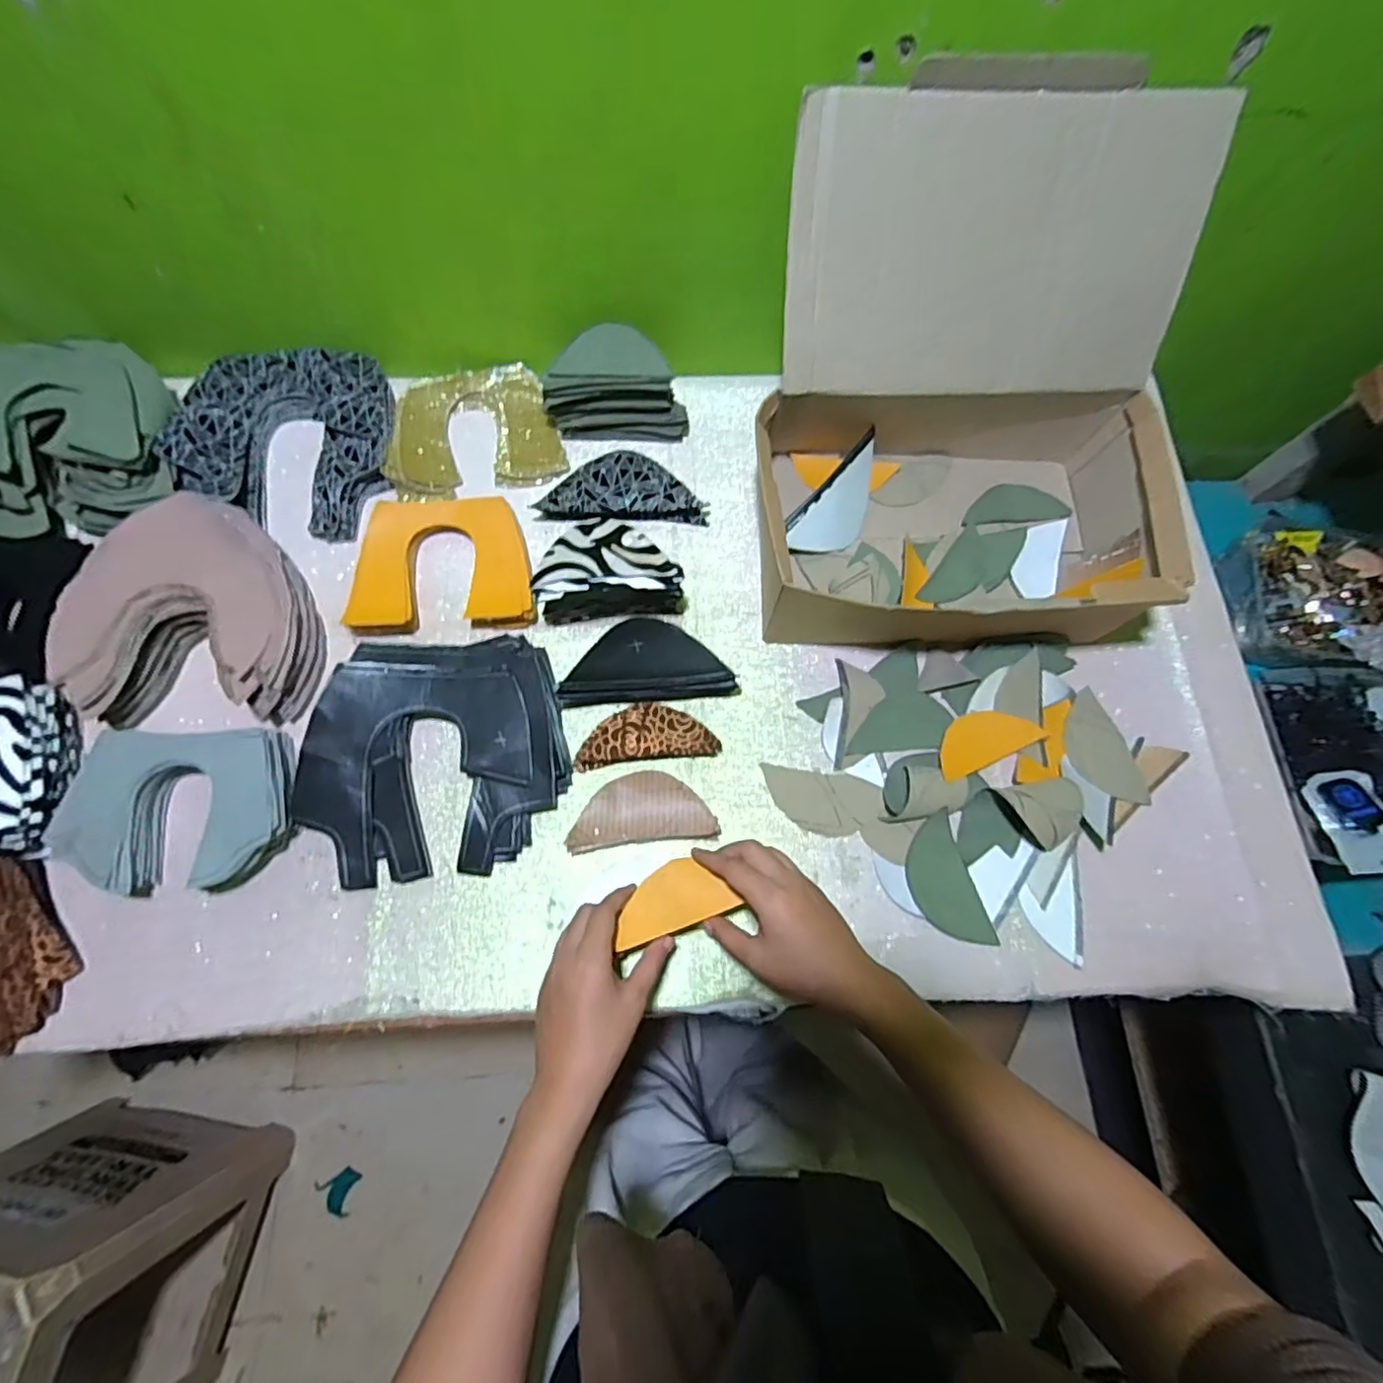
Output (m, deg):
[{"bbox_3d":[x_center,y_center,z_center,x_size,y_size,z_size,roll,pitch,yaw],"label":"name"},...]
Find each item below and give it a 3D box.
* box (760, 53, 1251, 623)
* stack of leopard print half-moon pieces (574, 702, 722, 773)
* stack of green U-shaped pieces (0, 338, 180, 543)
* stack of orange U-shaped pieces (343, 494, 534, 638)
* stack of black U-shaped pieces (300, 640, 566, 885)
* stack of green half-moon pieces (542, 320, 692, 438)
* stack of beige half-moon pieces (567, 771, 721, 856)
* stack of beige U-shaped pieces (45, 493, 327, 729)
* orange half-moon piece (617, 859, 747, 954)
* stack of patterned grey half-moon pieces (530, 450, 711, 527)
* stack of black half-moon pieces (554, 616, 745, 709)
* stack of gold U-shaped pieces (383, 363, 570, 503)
[{"bbox_3d":[0.229,-0.230,0.510,0.331,0.246,0.319,2,72,-2],"label":"box"},{"bbox_3d":[-0.039,0.037,0.541,0.119,0.020,0.048,-5,72,-5],"label":"stack of leopard print half-moon pieces"},{"bbox_3d":[-0.550,-0.232,0.556,0.165,0.071,0.194,2,72,-2],"label":"stack of green U-shaped pieces"},{"bbox_3d":[-0.225,-0.114,0.572,0.156,0.030,0.127,-8,73,-5],"label":"stack of orange U-shaped pieces"},{"bbox_3d":[-0.211,0.053,0.519,0.205,0.038,0.187,-5,72,-5],"label":"stack of black U-shaped pieces"},{"bbox_3d":[-0.071,-0.295,0.612,0.129,0.076,0.065,0,72,-3],"label":"stack of green half-moon pieces"},{"bbox_3d":[-0.042,0.098,0.523,0.118,0.017,0.056,-6,72,-5],"label":"stack of beige half-moon pieces"},{"bbox_3d":[-0.416,-0.068,0.533,0.181,0.058,0.184,-2,72,-4],"label":"stack of beige U-shaped pieces"},{"bbox_3d":[-0.015,0.150,0.460,0.086,0.004,0.046,-22,67,-2],"label":"orange half-moon piece"},{"bbox_3d":[-0.063,-0.196,0.608,0.157,0.021,0.078,6,72,-1],"label":"stack of patterned grey half-moon pieces"},{"bbox_3d":[-0.037,-0.028,0.552,0.151,0.040,0.077,-4,72,-4],"label":"stack of black half-moon pieces"},{"bbox_3d":[-0.218,-0.257,0.625,0.160,0.026,0.133,-18,74,-9],"label":"stack of gold U-shaped pieces"}]

